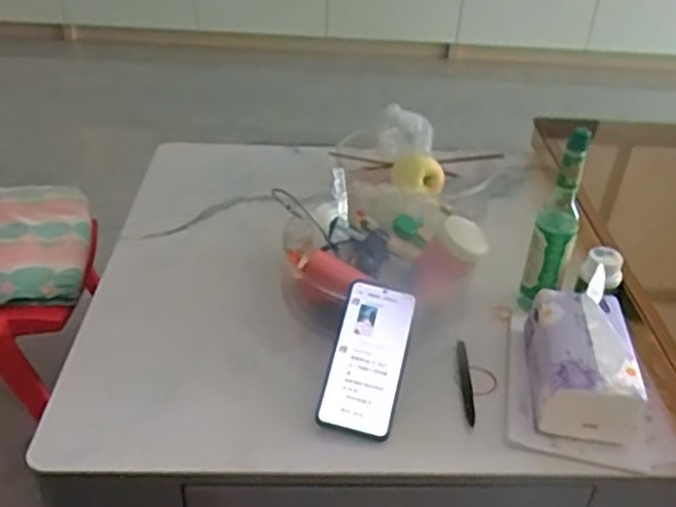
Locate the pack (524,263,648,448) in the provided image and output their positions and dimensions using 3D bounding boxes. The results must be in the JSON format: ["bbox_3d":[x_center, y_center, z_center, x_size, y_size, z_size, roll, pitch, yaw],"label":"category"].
[{"bbox_3d":[0.260,0.100,0.715,0.096,0.113,0.150,6,36,5],"label":"pack"}]

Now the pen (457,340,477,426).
[{"bbox_3d":[0.142,0.142,0.753,0.012,0.015,0.114,3,35,0],"label":"pen"}]

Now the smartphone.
[{"bbox_3d":[0.031,0.111,0.720,0.079,0.011,0.162,15,66,-1],"label":"smartphone"}]

